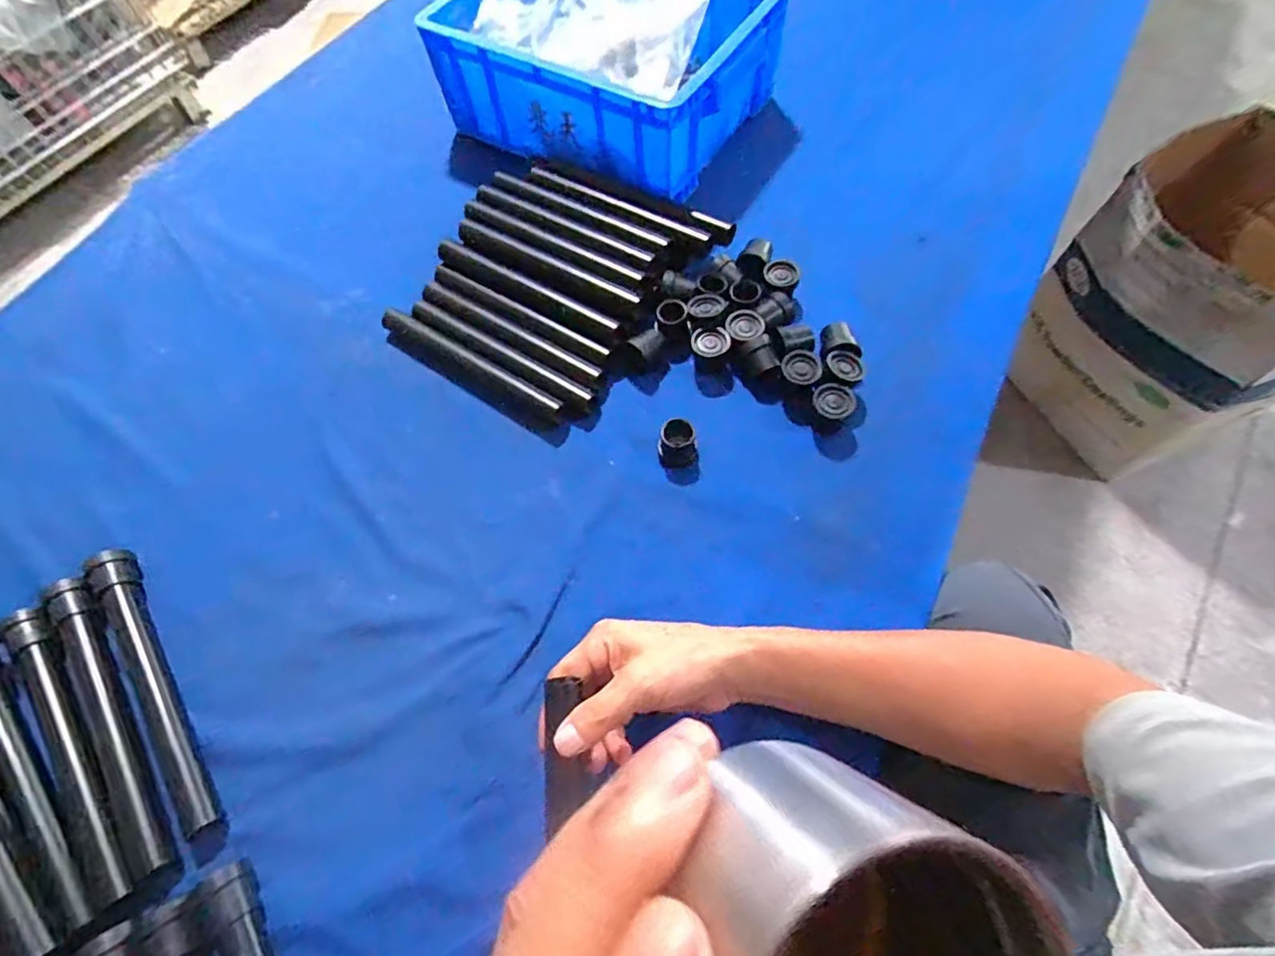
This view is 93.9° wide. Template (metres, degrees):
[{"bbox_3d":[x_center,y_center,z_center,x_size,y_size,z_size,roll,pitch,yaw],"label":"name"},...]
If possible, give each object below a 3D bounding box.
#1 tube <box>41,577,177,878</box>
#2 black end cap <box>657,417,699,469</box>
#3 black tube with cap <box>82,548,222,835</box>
[{"bbox_3d":[-0.403,0.178,0.454,0.030,0.020,0.246,-34,67,-13],"label":"tube"},{"bbox_3d":[0.036,-0.030,0.522,0.034,0.035,0.030,2,64,4],"label":"black end cap"},{"bbox_3d":[-0.380,0.154,0.462,0.026,0.025,0.247,-34,67,-13],"label":"black tube with cap"}]

